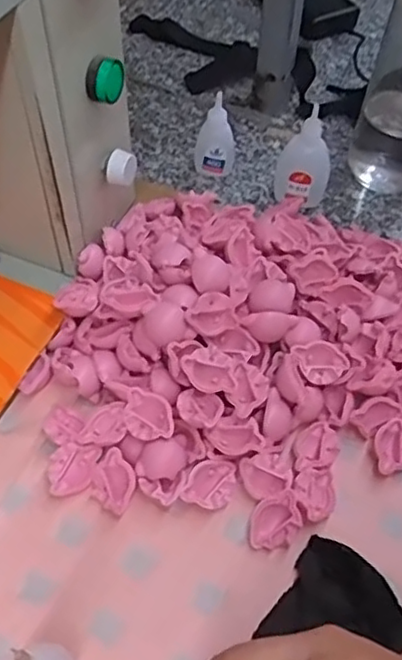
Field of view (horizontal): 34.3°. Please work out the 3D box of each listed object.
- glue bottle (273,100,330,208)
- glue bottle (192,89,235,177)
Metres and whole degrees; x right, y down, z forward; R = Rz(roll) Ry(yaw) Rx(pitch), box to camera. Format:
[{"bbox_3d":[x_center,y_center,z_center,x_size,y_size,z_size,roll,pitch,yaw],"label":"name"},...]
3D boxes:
[{"bbox_3d":[0.087,-0.145,0.550,0.044,0.081,0.027,8,57,3],"label":"glue bottle"},{"bbox_3d":[0.012,-0.170,0.571,0.035,0.080,0.018,4,57,1],"label":"glue bottle"}]

